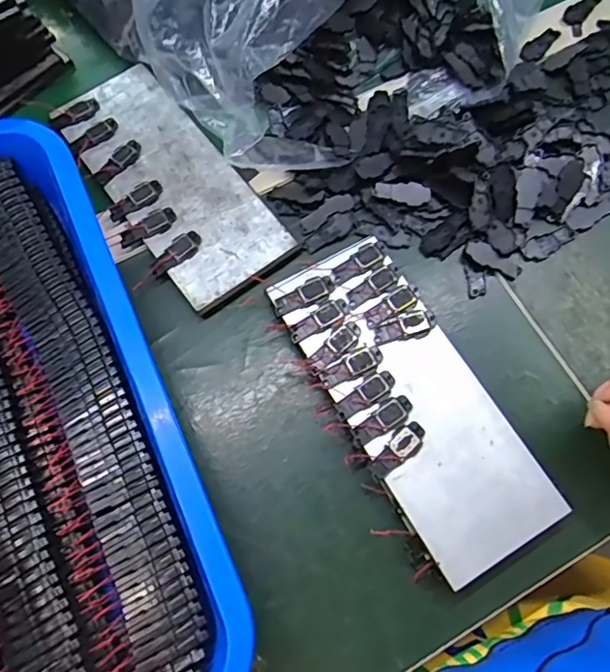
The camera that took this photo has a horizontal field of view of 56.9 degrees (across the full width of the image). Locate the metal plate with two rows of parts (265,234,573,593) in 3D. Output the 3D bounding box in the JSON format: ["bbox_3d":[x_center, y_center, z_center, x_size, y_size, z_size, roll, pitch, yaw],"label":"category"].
[{"bbox_3d":[0.061,0.037,0.335,0.079,0.020,0.196,-29,73,-11],"label":"metal plate with two rows of parts"}]

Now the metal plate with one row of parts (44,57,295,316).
[{"bbox_3d":[-0.092,-0.109,0.384,0.079,0.008,0.195,-35,74,-12],"label":"metal plate with one row of parts"}]

